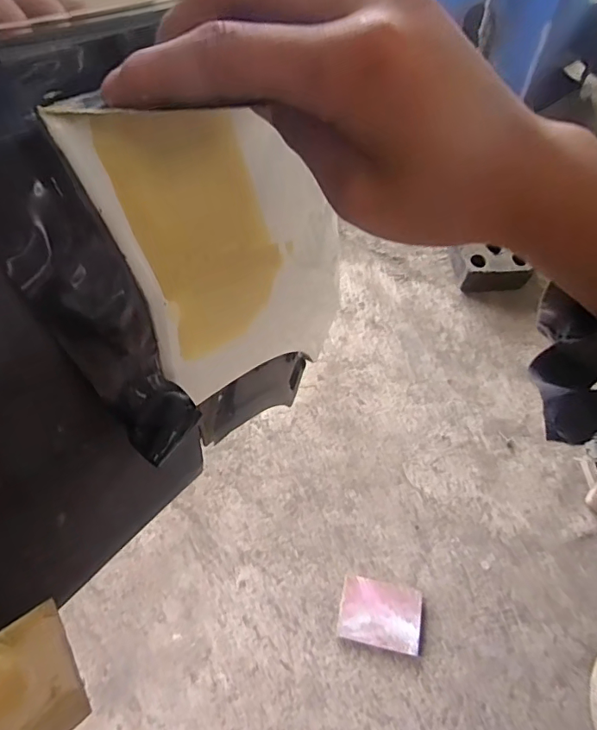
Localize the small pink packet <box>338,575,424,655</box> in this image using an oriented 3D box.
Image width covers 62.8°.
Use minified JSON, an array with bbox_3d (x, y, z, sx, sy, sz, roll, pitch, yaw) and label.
[{"bbox_3d":[0.109,0.328,0.643,0.102,0.018,0.076,11,60,7],"label":"small pink packet"}]

